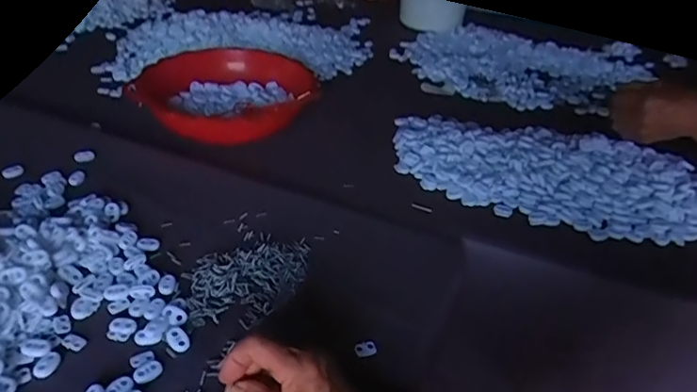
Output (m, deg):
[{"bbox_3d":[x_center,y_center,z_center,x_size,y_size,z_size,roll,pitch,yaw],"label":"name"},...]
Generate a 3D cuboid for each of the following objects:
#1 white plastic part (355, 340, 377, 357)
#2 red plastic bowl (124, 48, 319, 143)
[{"bbox_3d":[0.015,0.133,0.472,0.018,0.007,0.013,-4,37,-12],"label":"white plastic part"},{"bbox_3d":[-0.170,-0.139,0.767,0.249,0.067,0.191,8,36,3],"label":"red plastic bowl"}]

